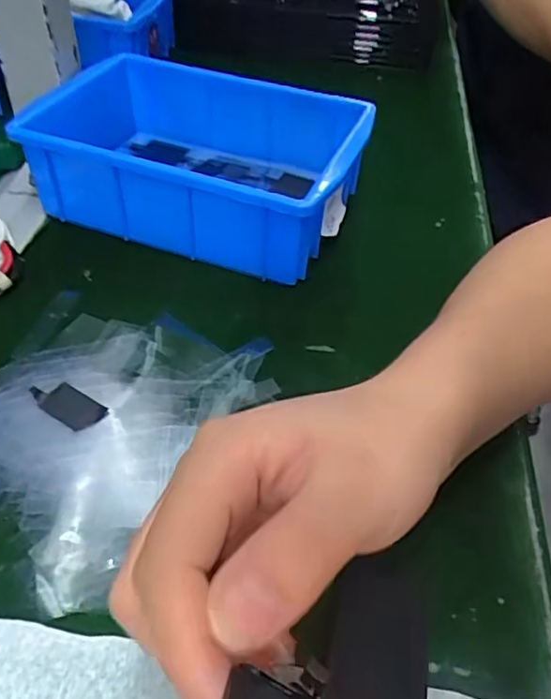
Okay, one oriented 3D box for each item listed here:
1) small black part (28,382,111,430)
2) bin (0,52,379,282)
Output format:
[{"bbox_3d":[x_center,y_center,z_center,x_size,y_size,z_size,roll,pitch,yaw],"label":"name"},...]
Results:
[{"bbox_3d":[-0.101,0.025,0.293,0.040,0.004,0.019,27,51,20],"label":"small black part"},{"bbox_3d":[-0.050,-0.124,0.400,0.194,0.069,0.128,18,48,13],"label":"bin"}]

